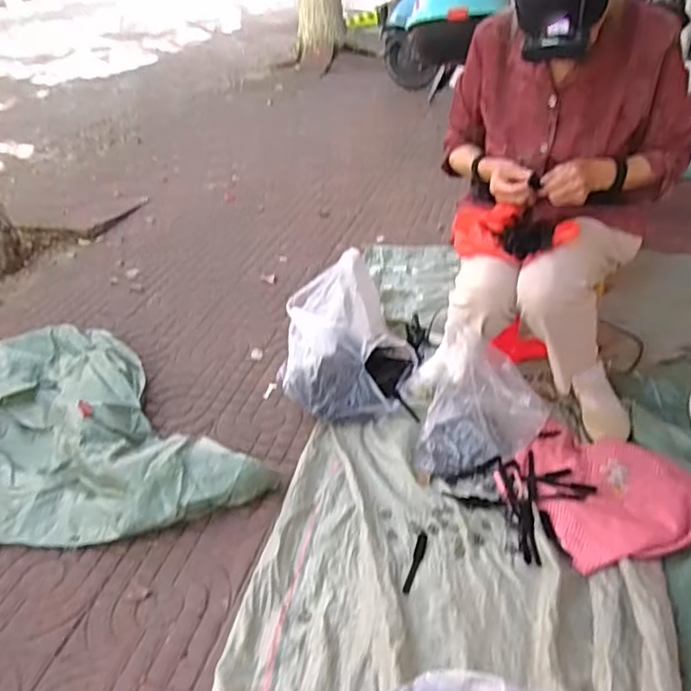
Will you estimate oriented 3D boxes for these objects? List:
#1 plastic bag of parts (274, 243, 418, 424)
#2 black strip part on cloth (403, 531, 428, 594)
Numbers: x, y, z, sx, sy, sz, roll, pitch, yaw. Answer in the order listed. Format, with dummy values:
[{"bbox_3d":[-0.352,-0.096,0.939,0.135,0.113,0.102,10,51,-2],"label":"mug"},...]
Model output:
[{"bbox_3d":[-0.005,-0.011,1.463,0.316,0.238,0.352,-10,35,-9],"label":"plastic bag of parts"},{"bbox_3d":[0.126,0.385,1.071,0.019,0.006,0.132,7,36,18],"label":"black strip part on cloth"}]

